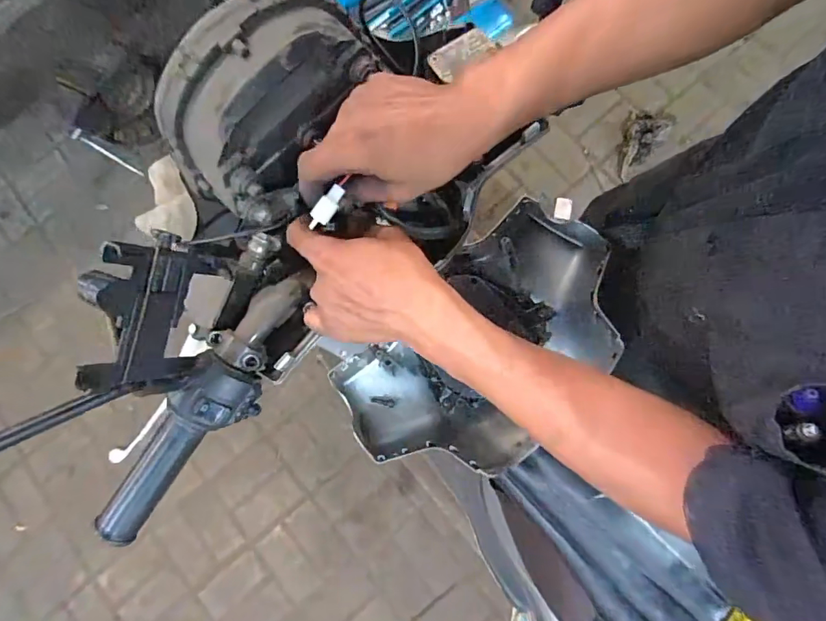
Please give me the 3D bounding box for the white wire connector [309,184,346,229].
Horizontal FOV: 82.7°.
[{"bbox_3d":[-0.065,-0.080,0.358,0.014,0.007,0.035,42,107,9],"label":"white wire connector"}]

